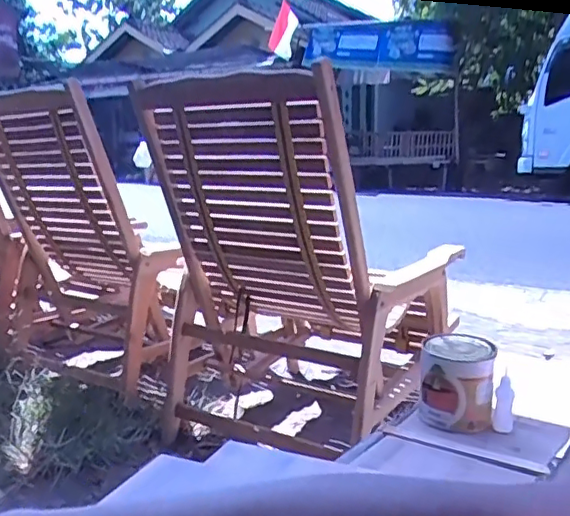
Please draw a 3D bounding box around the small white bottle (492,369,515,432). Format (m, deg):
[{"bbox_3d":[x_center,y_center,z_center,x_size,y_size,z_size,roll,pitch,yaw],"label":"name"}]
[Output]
[{"bbox_3d":[0.305,0.199,0.818,0.026,0.089,0.028,4,11,22],"label":"small white bottle"}]

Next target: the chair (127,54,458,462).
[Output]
[{"bbox_3d":[0.094,0.011,1.729,0.621,0.914,0.821,7,12,34],"label":"chair"}]

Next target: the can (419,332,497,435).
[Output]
[{"bbox_3d":[0.241,0.173,0.836,0.099,0.114,0.102,3,11,17],"label":"can"}]

